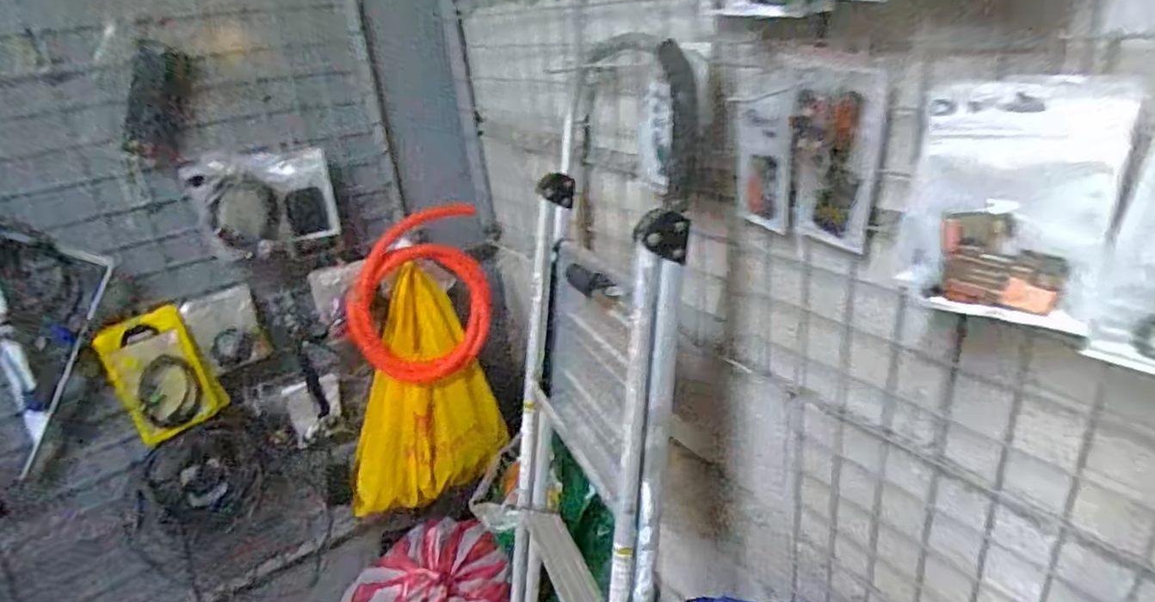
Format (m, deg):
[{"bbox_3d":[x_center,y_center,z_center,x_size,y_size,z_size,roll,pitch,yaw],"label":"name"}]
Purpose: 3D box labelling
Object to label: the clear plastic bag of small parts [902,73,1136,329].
[{"bbox_3d":[0.279,-0.063,0.409,0.110,0.149,0.014,19,36,42],"label":"clear plastic bag of small parts"}]

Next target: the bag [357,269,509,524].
[{"bbox_3d":[-0.325,0.197,1.261,0.317,0.446,0.076,-14,27,-14],"label":"bag"}]

